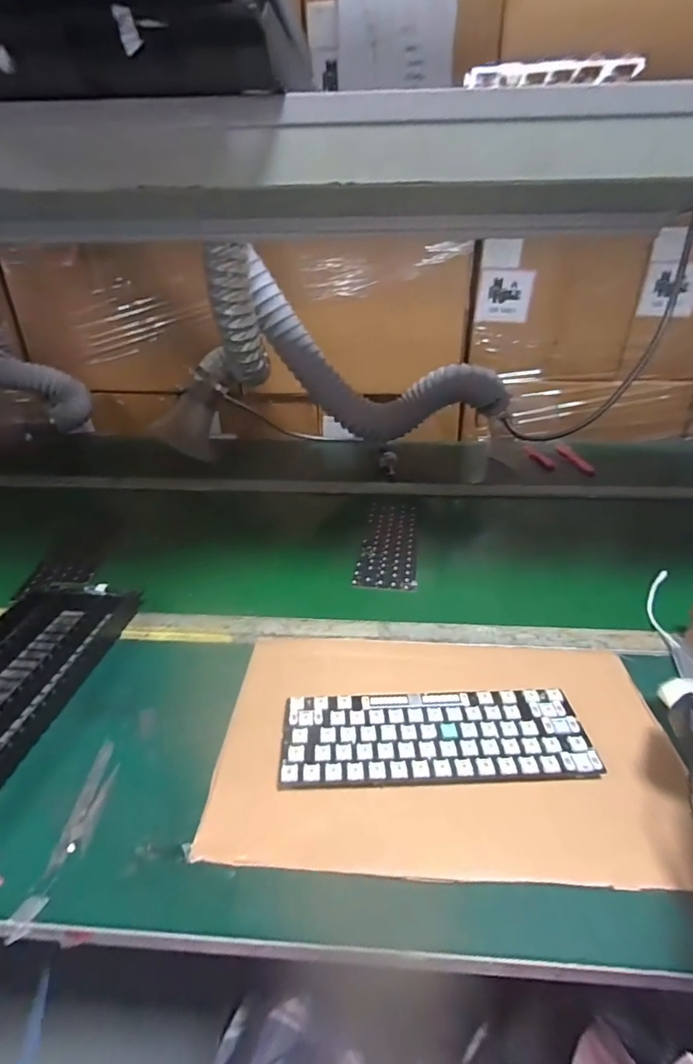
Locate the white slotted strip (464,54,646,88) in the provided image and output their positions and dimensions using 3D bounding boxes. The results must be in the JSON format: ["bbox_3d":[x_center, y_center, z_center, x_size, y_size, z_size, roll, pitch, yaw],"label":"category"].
[{"bbox_3d":[0.158,-0.355,0.372,0.125,0.013,0.022,4,22,12],"label":"white slotted strip"}]

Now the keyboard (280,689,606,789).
[{"bbox_3d":[0.082,0.190,0.451,0.277,0.016,0.092,-1,22,-2],"label":"keyboard"}]

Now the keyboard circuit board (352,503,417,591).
[{"bbox_3d":[0.071,0.015,0.807,0.090,0.010,0.267,2,29,7],"label":"keyboard circuit board"}]

